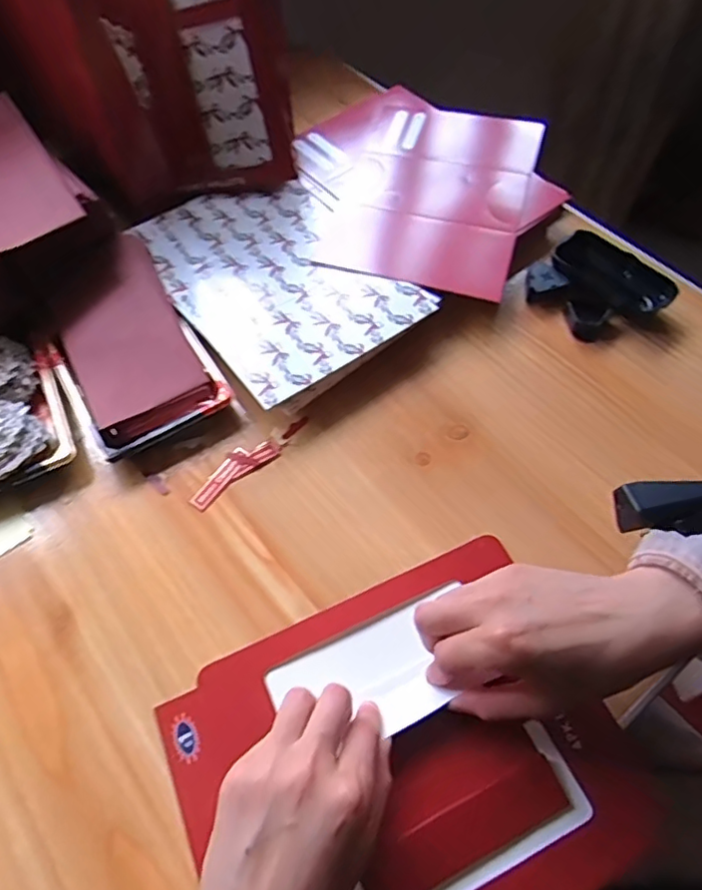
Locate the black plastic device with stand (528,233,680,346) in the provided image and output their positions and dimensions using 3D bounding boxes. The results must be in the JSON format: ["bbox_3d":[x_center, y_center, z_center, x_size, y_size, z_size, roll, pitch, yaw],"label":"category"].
[{"bbox_3d":[0.223,-0.143,0.545,0.091,0.032,0.102,-34,67,-19],"label":"black plastic device with stand"}]

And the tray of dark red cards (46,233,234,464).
[{"bbox_3d":[-0.195,-0.085,0.516,0.112,0.034,0.193,-28,62,-14],"label":"tray of dark red cards"}]

